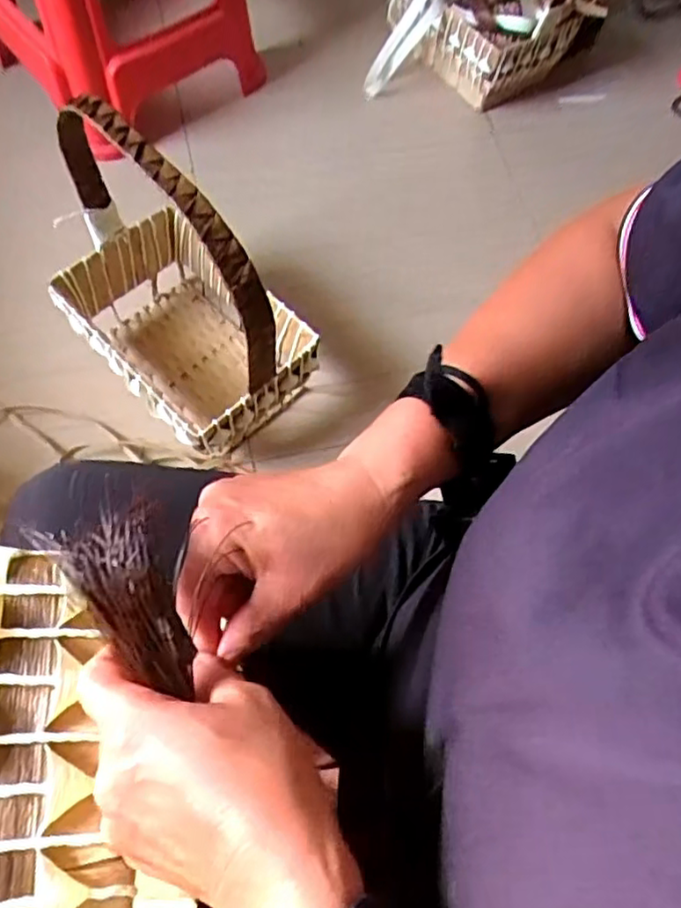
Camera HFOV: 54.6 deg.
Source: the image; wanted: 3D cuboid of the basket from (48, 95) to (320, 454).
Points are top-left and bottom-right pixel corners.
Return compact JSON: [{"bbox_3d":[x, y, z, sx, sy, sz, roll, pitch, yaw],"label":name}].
[{"bbox_3d":[-0.221,-0.214,0.874,0.347,0.436,0.232,42,74,15],"label":"basket"}]

